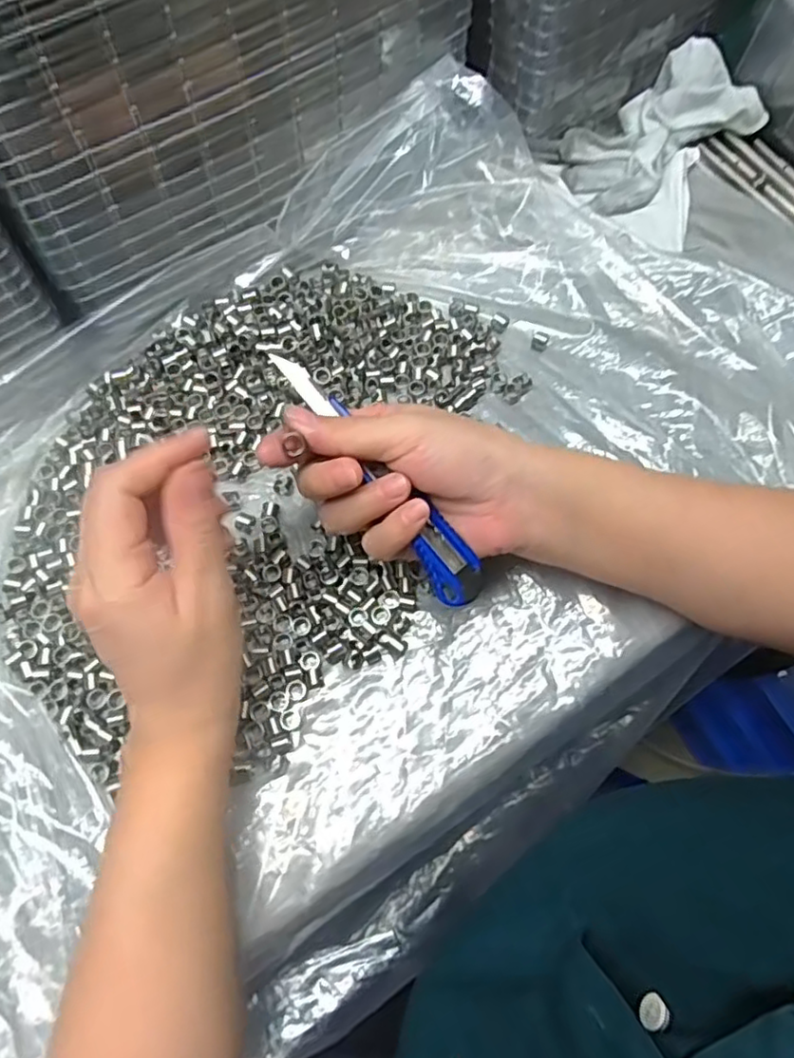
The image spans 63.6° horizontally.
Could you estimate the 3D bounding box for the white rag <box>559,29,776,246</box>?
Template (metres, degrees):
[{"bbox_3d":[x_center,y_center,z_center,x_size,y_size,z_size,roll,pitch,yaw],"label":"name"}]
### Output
[{"bbox_3d":[0.178,-0.266,0.430,0.106,0.035,0.133,30,73,7],"label":"white rag"}]

